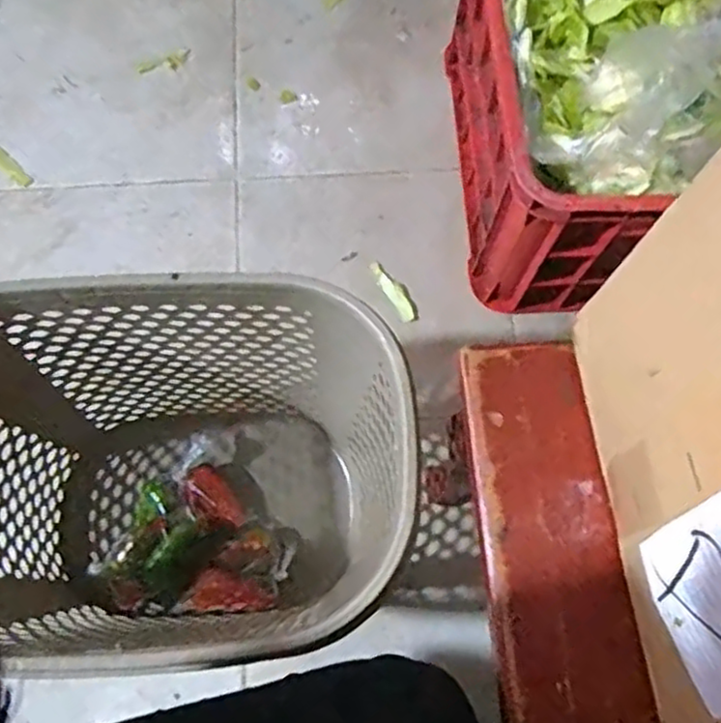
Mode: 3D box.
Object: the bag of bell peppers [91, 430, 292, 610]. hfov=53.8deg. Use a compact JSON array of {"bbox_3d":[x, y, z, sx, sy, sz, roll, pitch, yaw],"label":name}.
[{"bbox_3d":[-0.207,0.231,0.880,0.204,0.083,0.218,-40,77,-12],"label":"bag of bell peppers"}]

